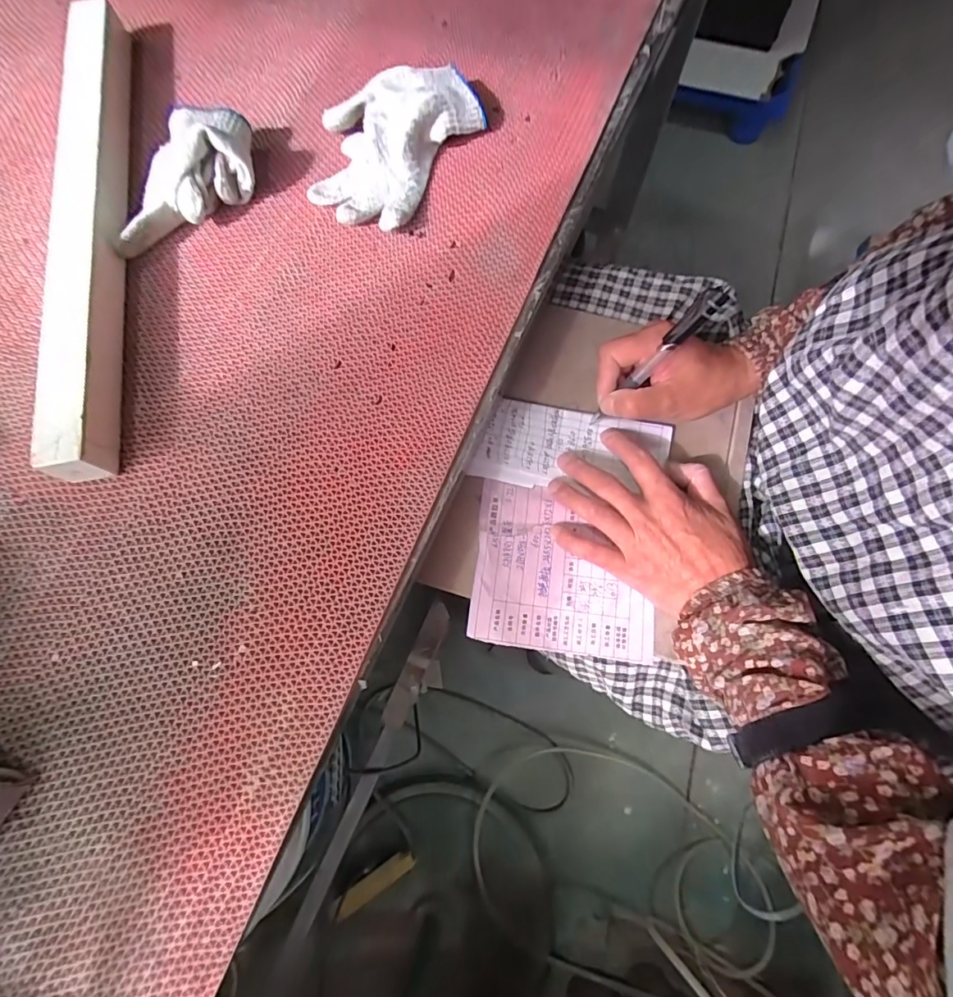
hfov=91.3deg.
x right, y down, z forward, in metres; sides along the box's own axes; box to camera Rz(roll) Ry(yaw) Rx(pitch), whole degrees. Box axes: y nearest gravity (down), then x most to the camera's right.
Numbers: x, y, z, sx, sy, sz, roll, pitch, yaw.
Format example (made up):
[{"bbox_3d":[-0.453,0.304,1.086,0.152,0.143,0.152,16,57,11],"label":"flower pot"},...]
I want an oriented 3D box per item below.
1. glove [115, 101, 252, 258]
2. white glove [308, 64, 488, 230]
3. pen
[{"bbox_3d":[-0.257,-0.278,0.402,0.148,0.053,0.081,-31,76,-8],"label":"glove"},{"bbox_3d":[-0.082,-0.324,0.420,0.122,0.043,0.170,31,77,9],"label":"white glove"},{"bbox_3d":[0.131,-0.103,0.358,0.008,0.137,0.015,-22,73,-38],"label":"pen"}]

